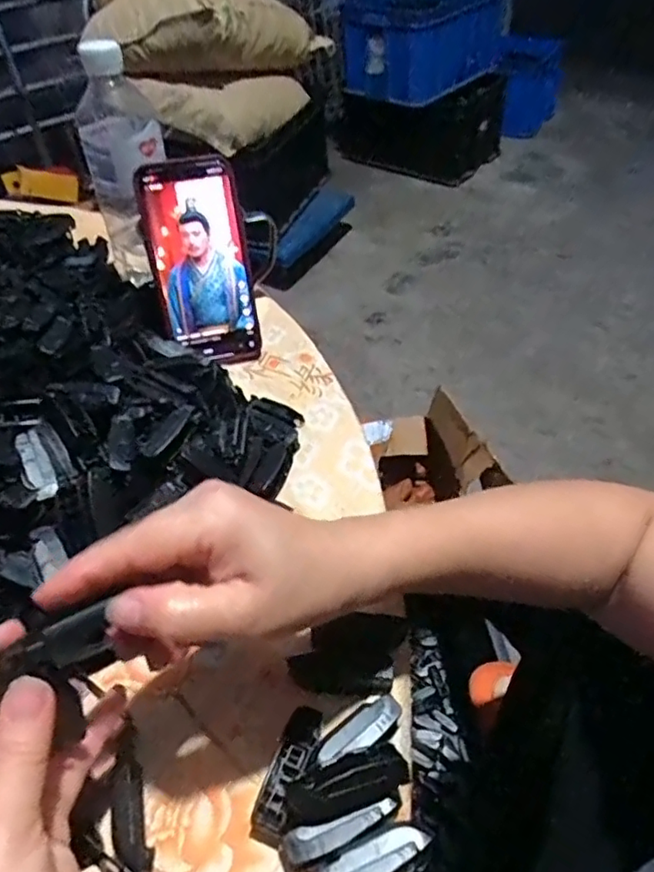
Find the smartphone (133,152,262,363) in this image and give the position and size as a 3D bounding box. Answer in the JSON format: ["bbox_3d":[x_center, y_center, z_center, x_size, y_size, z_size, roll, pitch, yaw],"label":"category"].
[{"bbox_3d":[-0.102,-0.139,0.493,0.079,0.160,0.011,-13,24,-6],"label":"smartphone"}]

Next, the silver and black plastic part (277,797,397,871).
[{"bbox_3d":[0.004,0.182,0.275,0.058,0.014,0.016,-26,51,-5],"label":"silver and black plastic part"}]

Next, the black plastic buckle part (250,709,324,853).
[{"bbox_3d":[-0.019,0.164,0.295,0.020,0.015,0.060,15,50,16],"label":"black plastic buckle part"}]

